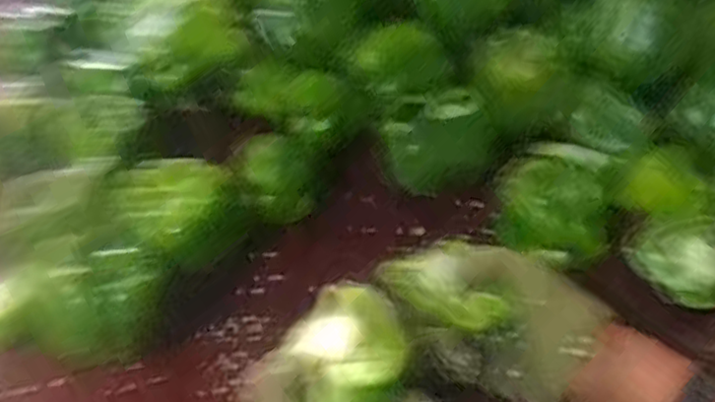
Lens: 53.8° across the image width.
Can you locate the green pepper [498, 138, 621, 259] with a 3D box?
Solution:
[{"bbox_3d":[0.157,0.007,0.563,0.085,0.066,0.079,15,53,11],"label":"green pepper"}]

